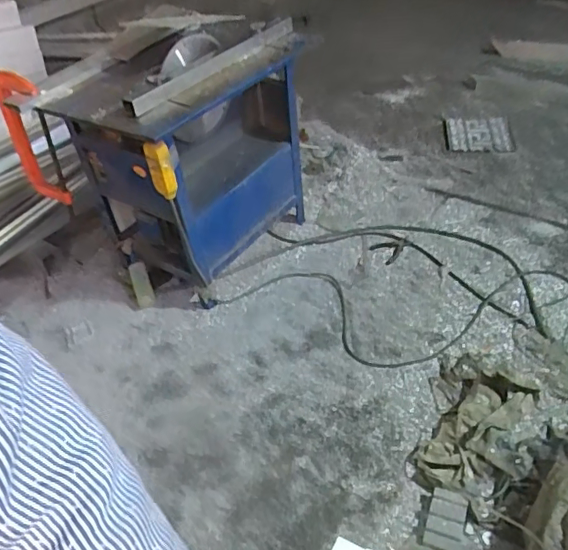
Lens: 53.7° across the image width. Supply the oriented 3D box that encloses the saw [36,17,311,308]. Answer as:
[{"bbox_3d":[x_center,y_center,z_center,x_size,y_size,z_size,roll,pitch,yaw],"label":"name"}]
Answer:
[{"bbox_3d":[-0.268,-0.324,1.670,0.491,0.694,0.577,23,50,28],"label":"saw"}]

